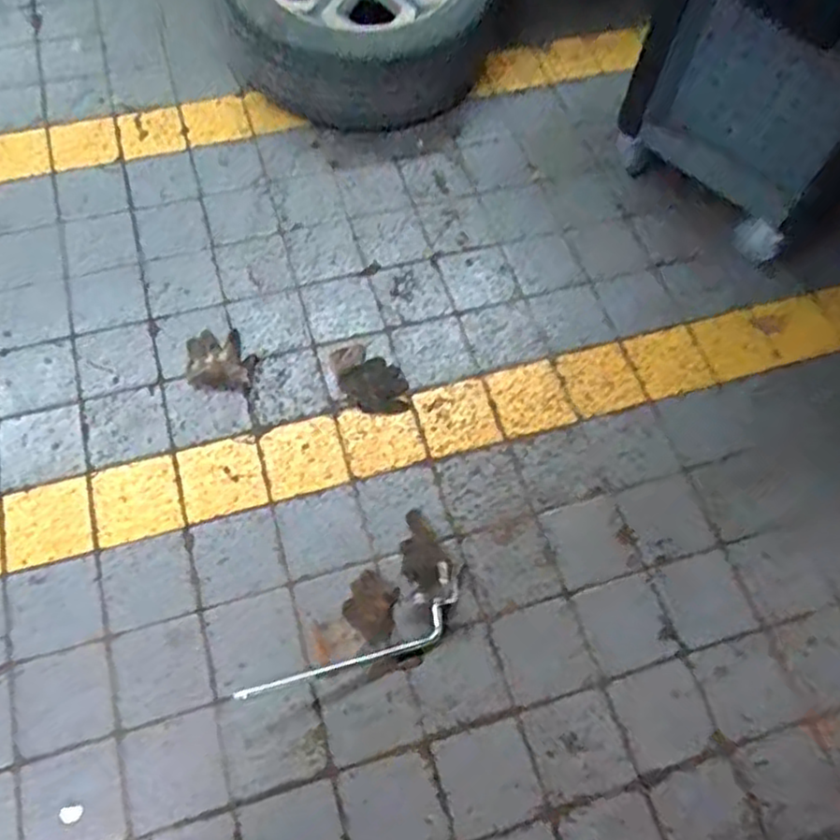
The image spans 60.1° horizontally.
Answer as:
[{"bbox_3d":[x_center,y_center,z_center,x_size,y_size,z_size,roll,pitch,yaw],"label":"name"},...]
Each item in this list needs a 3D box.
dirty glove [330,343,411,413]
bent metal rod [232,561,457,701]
[{"bbox_3d":[-0.103,-0.082,1.463,0.190,0.012,0.105,41,68,16],"label":"dirty glove"},{"bbox_3d":[-0.100,0.385,1.209,0.406,0.012,0.102,-30,69,-17],"label":"bent metal rod"}]

